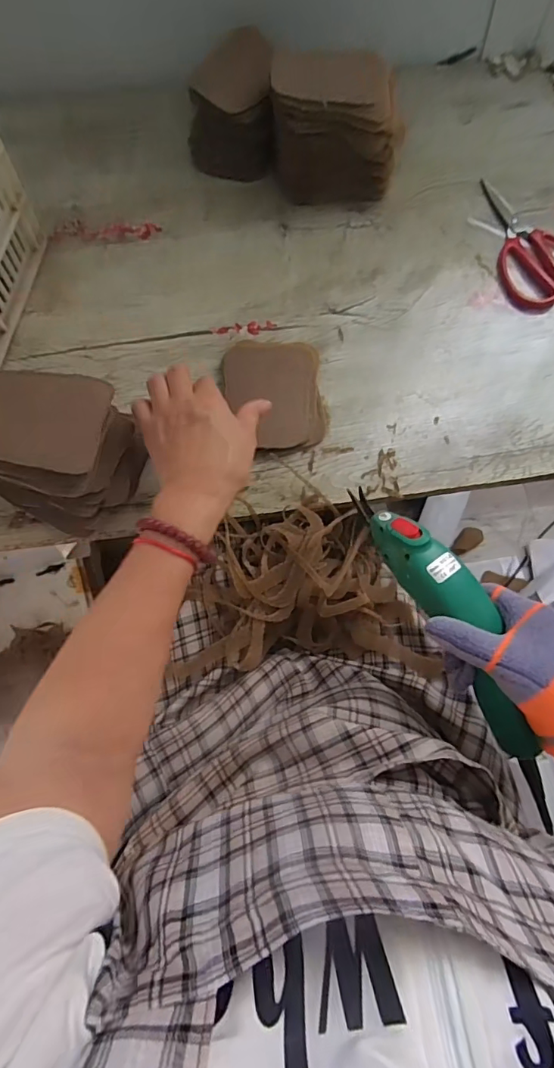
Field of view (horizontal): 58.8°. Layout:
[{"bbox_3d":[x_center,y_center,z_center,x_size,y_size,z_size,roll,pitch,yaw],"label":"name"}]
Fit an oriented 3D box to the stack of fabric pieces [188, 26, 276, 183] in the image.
[{"bbox_3d":[-0.055,-0.490,0.573,0.098,0.097,0.103,-2,72,-2],"label":"stack of fabric pieces"}]

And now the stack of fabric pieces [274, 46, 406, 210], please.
[{"bbox_3d":[0.067,-0.446,0.559,0.141,0.123,0.066,-4,72,-2],"label":"stack of fabric pieces"}]

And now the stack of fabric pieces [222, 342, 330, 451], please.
[{"bbox_3d":[-0.001,-0.149,0.513,0.099,0.021,0.131,-9,73,-4],"label":"stack of fabric pieces"}]

